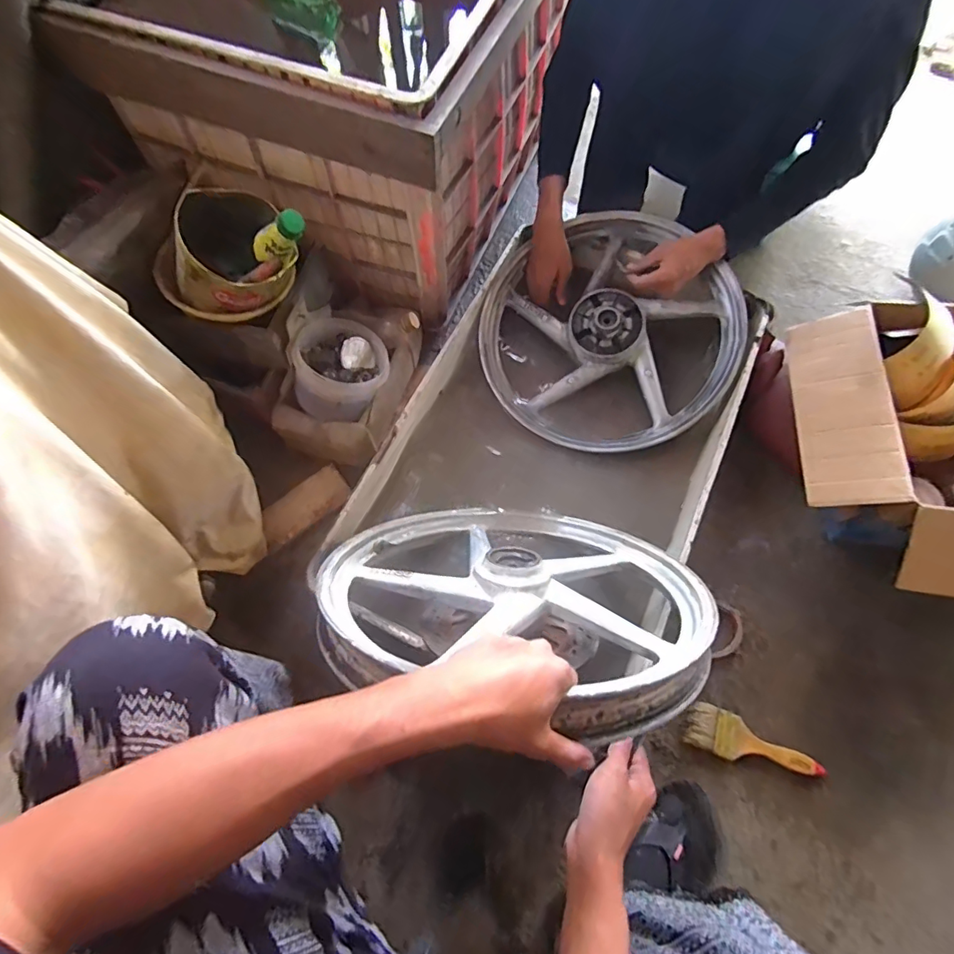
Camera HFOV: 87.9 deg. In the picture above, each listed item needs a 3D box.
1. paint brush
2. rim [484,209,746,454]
[{"bbox_3d":[0.381,0.372,0.684,0.173,0.024,0.060,21,73,5],"label":"paint brush"},{"bbox_3d":[0.225,-0.262,0.869,0.428,0.114,0.430,1,72,-2],"label":"rim"}]

